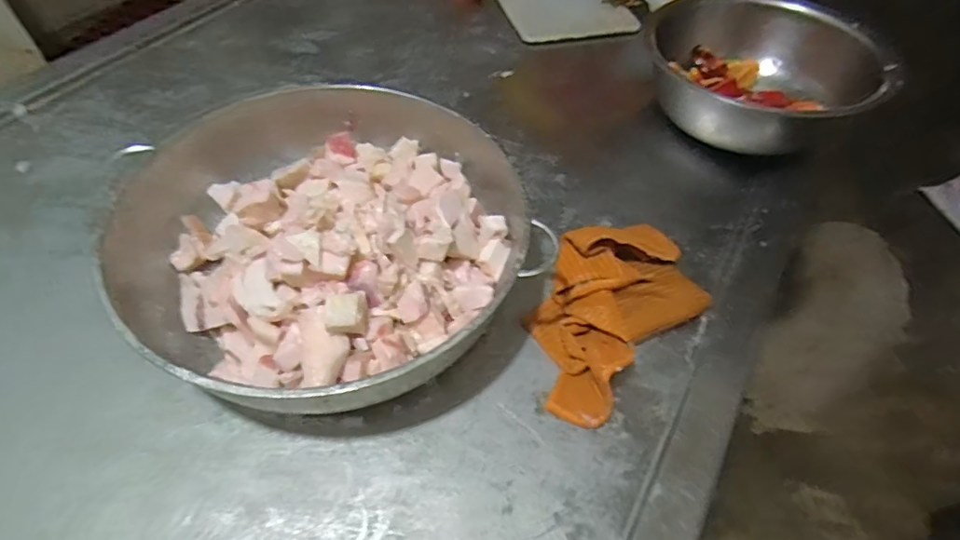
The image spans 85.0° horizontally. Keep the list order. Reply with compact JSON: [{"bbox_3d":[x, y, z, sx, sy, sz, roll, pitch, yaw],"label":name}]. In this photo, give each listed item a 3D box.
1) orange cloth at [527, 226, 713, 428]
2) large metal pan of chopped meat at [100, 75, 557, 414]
[{"bbox_3d":[0.137,0.037,0.580,0.241,0.049,0.161,-37,65,-26],"label":"orange cloth"},{"bbox_3d":[-0.163,-0.022,0.556,0.394,0.120,0.347,31,59,17],"label":"large metal pan of chopped meat"}]

